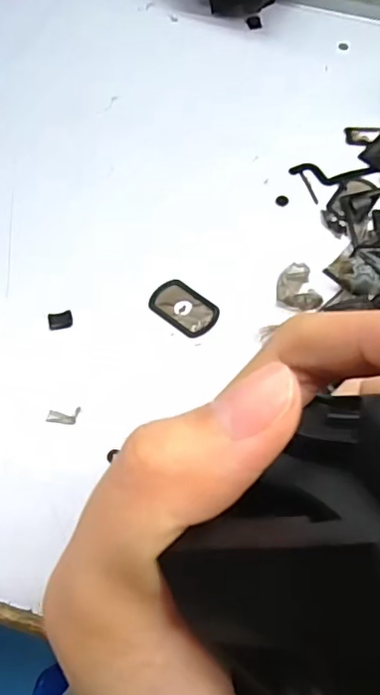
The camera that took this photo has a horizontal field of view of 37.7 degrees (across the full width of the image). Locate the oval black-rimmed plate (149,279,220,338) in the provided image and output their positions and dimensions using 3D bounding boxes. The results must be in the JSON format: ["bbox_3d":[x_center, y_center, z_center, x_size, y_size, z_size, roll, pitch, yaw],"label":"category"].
[{"bbox_3d":[-0.002,-0.015,0.200,0.025,0.004,0.016,36,67,16],"label":"oval black-rimmed plate"}]

